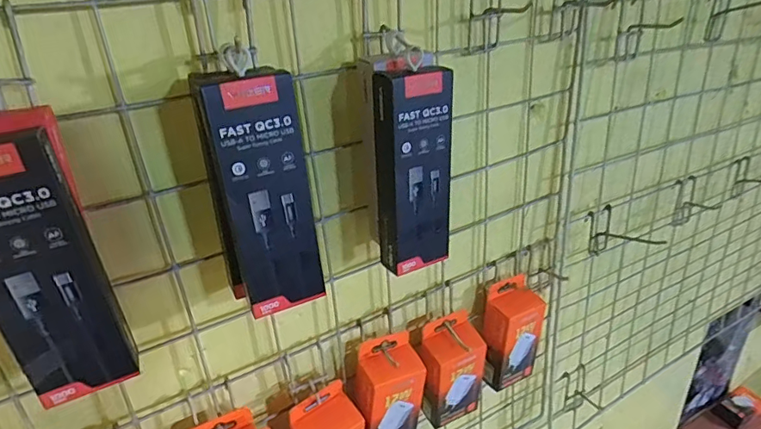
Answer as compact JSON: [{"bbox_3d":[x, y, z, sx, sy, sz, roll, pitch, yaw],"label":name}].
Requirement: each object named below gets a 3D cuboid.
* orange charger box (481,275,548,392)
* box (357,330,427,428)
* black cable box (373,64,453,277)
[{"bbox_3d":[0.147,0.136,0.554,0.064,0.119,0.046,-14,28,-26],"label":"orange charger box"},{"bbox_3d":[0.006,0.179,0.477,0.065,0.112,0.051,-11,27,-20],"label":"box"},{"bbox_3d":[0.025,-0.032,0.363,0.052,0.147,0.029,-17,30,-31],"label":"black cable box"}]

